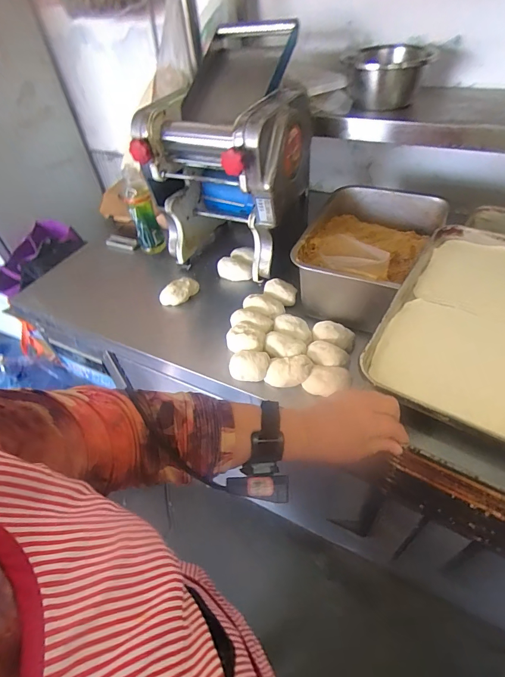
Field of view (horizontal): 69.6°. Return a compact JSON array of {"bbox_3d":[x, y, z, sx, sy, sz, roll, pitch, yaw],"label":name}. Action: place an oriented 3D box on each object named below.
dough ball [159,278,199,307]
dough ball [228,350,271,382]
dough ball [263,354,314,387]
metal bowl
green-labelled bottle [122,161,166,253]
[{"bbox_3d":[-0.174,-0.113,0.861,0.055,0.038,0.094,31,57,30],"label":"dough ball"},{"bbox_3d":[-0.007,0.047,0.688,0.080,0.041,0.059,0,47,6],"label":"dough ball"},{"bbox_3d":[0.066,0.060,0.668,0.085,0.034,0.051,-5,46,2],"label":"dough ball"},{"bbox_3d":[0.298,-0.582,0.813,0.179,0.087,0.169,-3,46,3],"label":"metal bowl"},{"bbox_3d":[-0.285,-0.331,0.944,0.065,0.219,0.065,-15,47,-8],"label":"green-labelled bottle"}]

